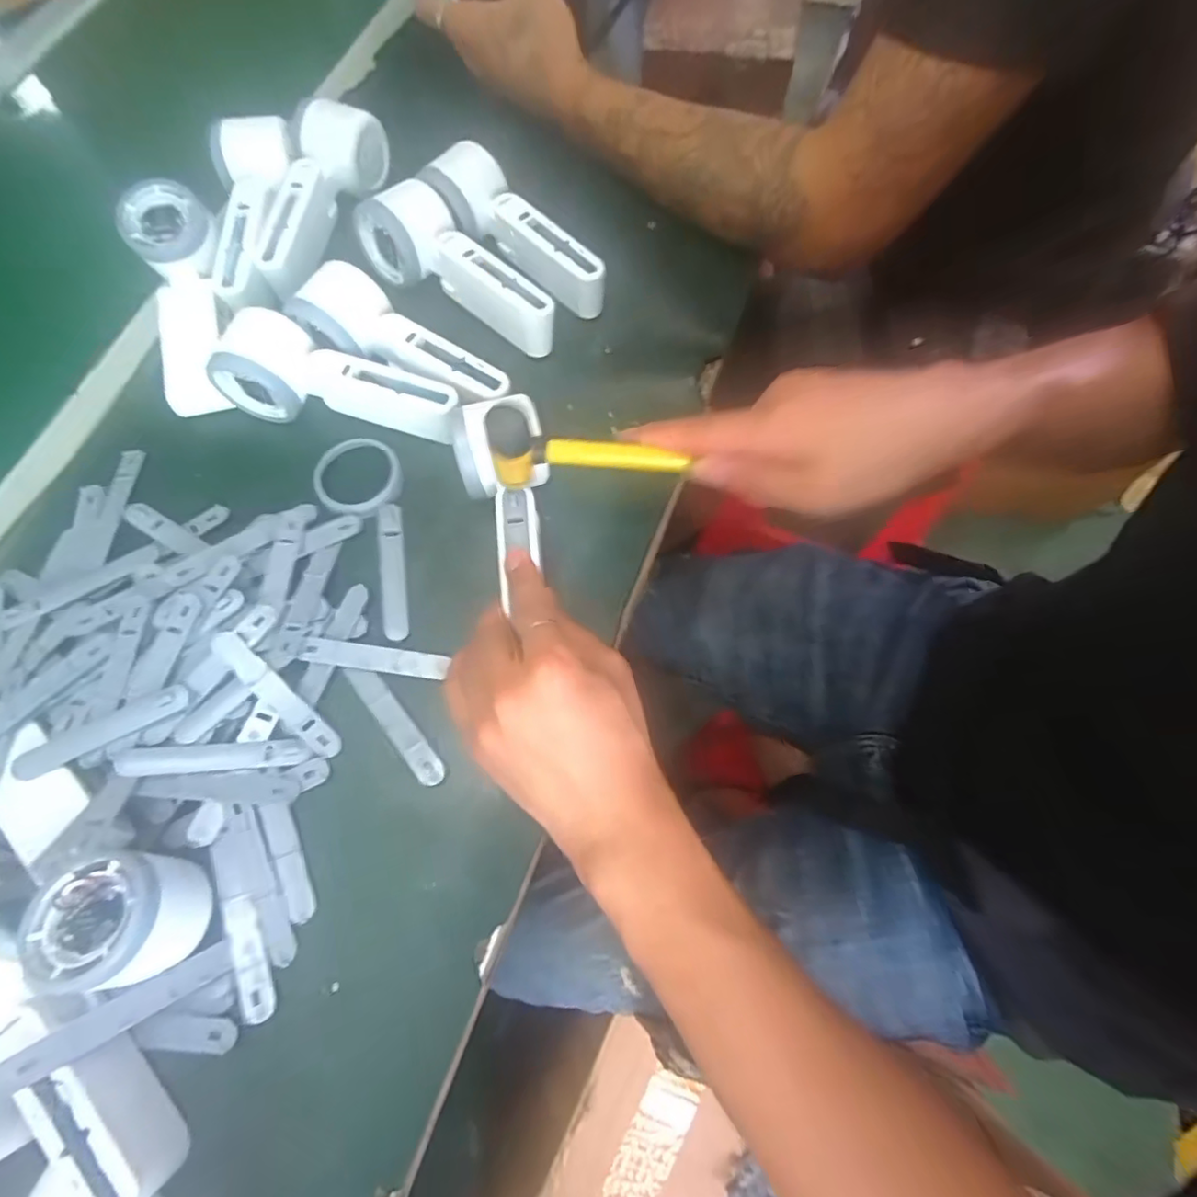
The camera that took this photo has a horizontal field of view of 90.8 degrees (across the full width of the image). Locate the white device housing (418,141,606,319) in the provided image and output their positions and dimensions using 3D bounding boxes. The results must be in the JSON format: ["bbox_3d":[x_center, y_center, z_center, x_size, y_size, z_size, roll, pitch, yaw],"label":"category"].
[{"bbox_3d":[-0.064,-0.268,0.448,0.058,0.060,0.154,-39,74,-12],"label":"white device housing"}]

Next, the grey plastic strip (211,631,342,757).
[{"bbox_3d":[-0.187,0.056,0.344,0.093,0.005,0.015,45,76,-2],"label":"grey plastic strip"}]

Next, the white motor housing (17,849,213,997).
[{"bbox_3d":[-0.234,0.155,0.290,0.061,0.050,0.058,-14,70,-4],"label":"white motor housing"}]

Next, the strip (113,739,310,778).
[{"bbox_3d":[-0.216,0.090,0.333,0.094,0.006,0.017,0,69,-15],"label":"strip"}]

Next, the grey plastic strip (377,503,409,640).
[{"bbox_3d":[-0.134,-0.020,0.382,0.016,0.004,0.094,-10,70,-2],"label":"grey plastic strip"}]

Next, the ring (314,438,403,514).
[{"bbox_3d":[-0.166,-0.087,0.404,0.057,0.010,0.064,-33,73,-10],"label":"ring"}]

